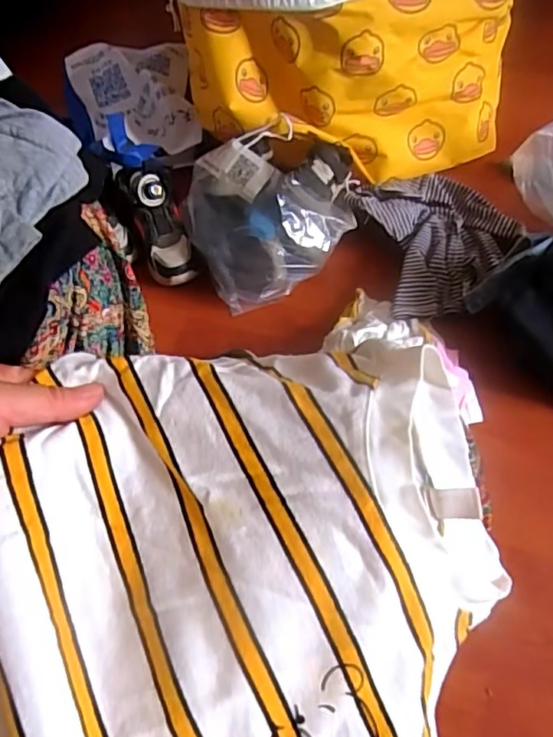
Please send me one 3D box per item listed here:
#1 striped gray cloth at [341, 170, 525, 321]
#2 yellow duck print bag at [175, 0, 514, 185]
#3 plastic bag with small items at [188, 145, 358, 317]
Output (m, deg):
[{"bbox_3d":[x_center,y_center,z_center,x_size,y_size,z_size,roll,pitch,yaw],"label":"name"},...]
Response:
[{"bbox_3d":[0.245,-0.198,0.883,0.229,0.045,0.261,-16,57,-4],"label":"striped gray cloth"},{"bbox_3d":[0.110,-0.489,0.866,0.515,0.378,0.206,-5,57,3],"label":"yellow duck print bag"},{"bbox_3d":[-0.003,-0.238,0.878,0.255,0.135,0.237,-9,57,0],"label":"plastic bag with small items"}]

